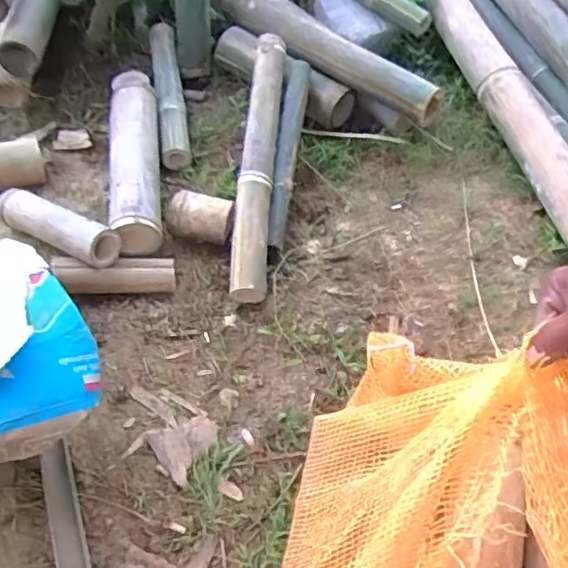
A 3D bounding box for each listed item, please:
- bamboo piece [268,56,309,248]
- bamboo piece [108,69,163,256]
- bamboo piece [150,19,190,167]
[{"bbox_3d":[0.005,-0.239,1.055,0.040,0.039,0.370,7,81,6],"label":"bamboo piece"},{"bbox_3d":[-0.266,-0.228,1.049,0.086,0.072,0.400,-8,54,-4],"label":"bamboo piece"},{"bbox_3d":[-0.229,-0.393,1.173,0.058,0.057,0.378,-8,70,-4],"label":"bamboo piece"}]

